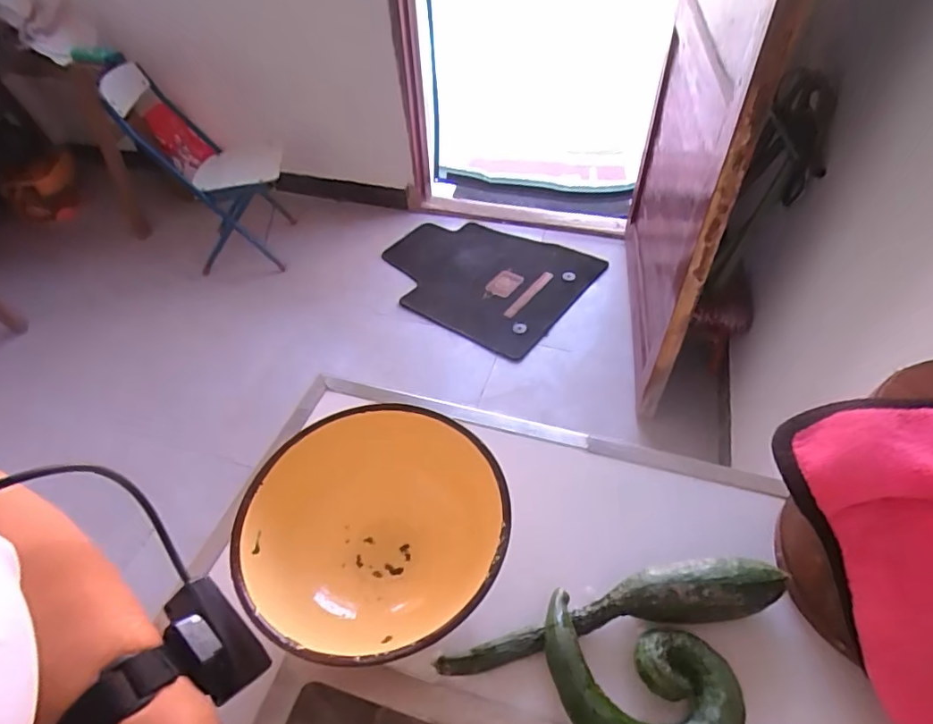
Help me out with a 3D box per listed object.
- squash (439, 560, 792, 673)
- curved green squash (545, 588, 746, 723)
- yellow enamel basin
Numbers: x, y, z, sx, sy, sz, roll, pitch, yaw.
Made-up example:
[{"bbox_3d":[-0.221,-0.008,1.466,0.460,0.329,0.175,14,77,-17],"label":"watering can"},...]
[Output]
[{"bbox_3d":[0.098,0.170,0.366,0.235,0.036,0.037,-8,47,-5],"label":"squash"},{"bbox_3d":[0.106,0.204,0.333,0.114,0.039,0.082,10,48,12],"label":"curved green squash"},{"bbox_3d":[-0.064,0.126,0.387,0.163,0.077,0.174,12,49,13],"label":"yellow enamel basin"}]

